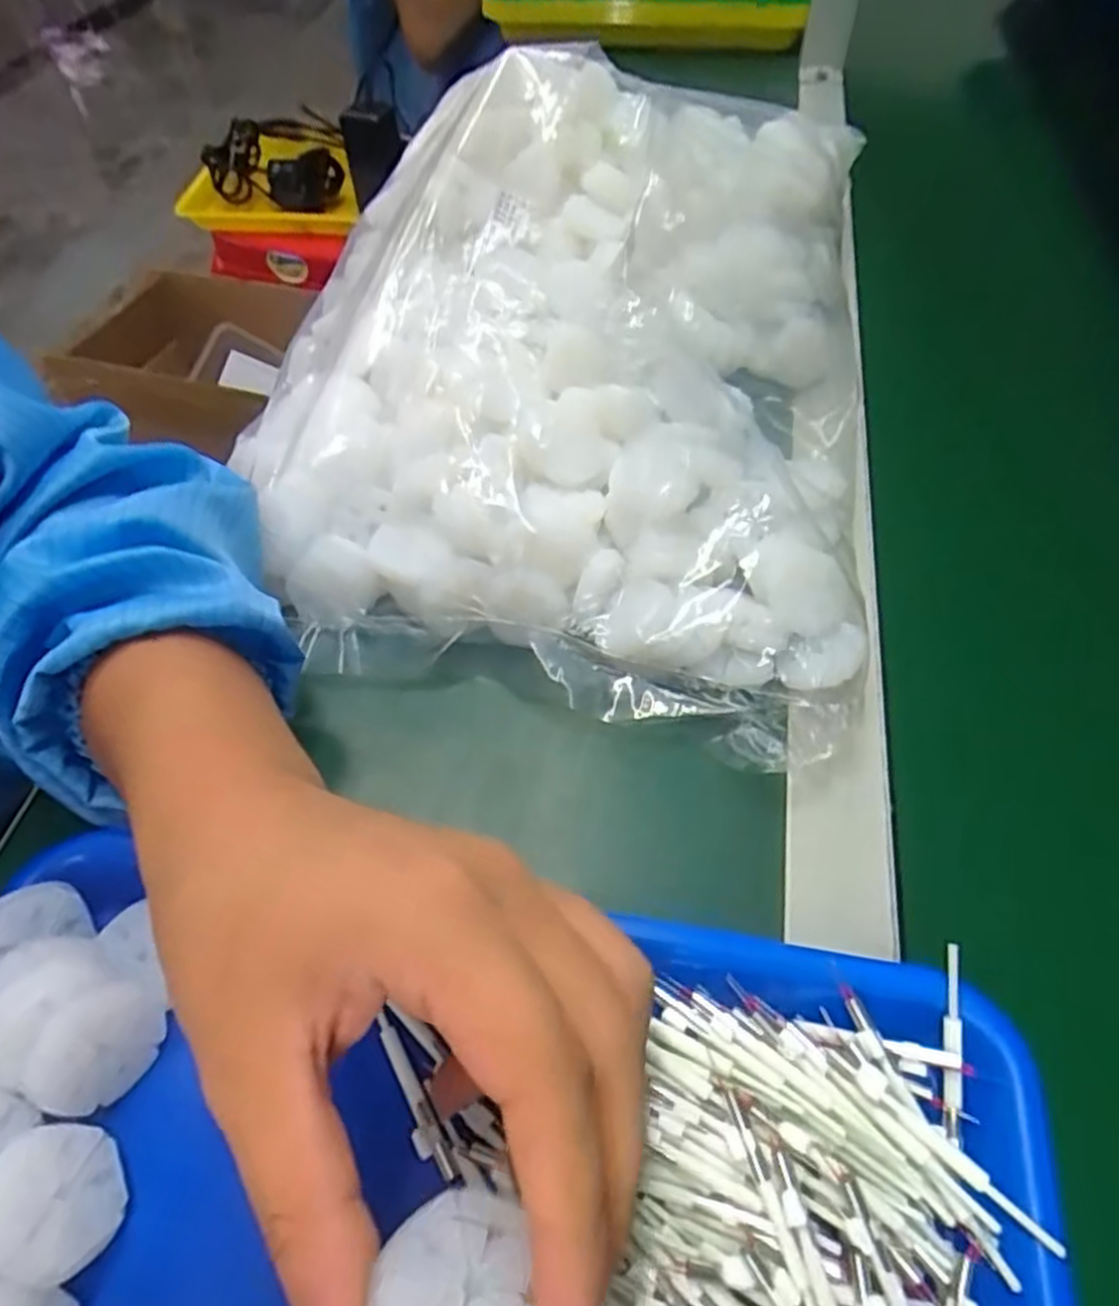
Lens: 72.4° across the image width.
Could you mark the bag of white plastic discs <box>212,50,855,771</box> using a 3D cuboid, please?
[{"bbox_3d":[0.009,-0.167,0.400,0.298,0.122,0.410,10,56,7],"label":"bag of white plastic discs"}]

